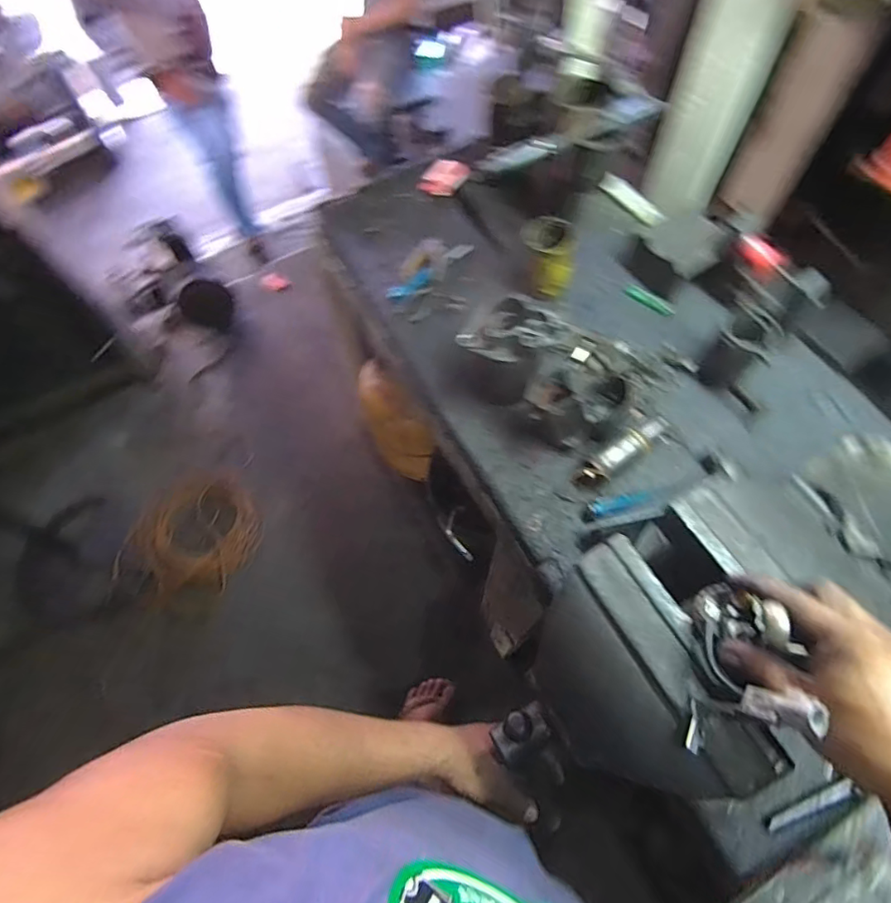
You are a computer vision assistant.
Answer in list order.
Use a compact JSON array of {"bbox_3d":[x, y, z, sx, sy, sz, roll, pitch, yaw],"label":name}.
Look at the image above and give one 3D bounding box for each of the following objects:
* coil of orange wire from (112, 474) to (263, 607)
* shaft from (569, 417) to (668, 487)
[{"bbox_3d":[-0.744,0.250,1.557,0.354,0.076,0.422,11,64,8],"label":"coil of orange wire"},{"bbox_3d":[0.264,-0.006,0.754,0.170,0.045,0.049,-33,66,-13],"label":"shaft"}]

